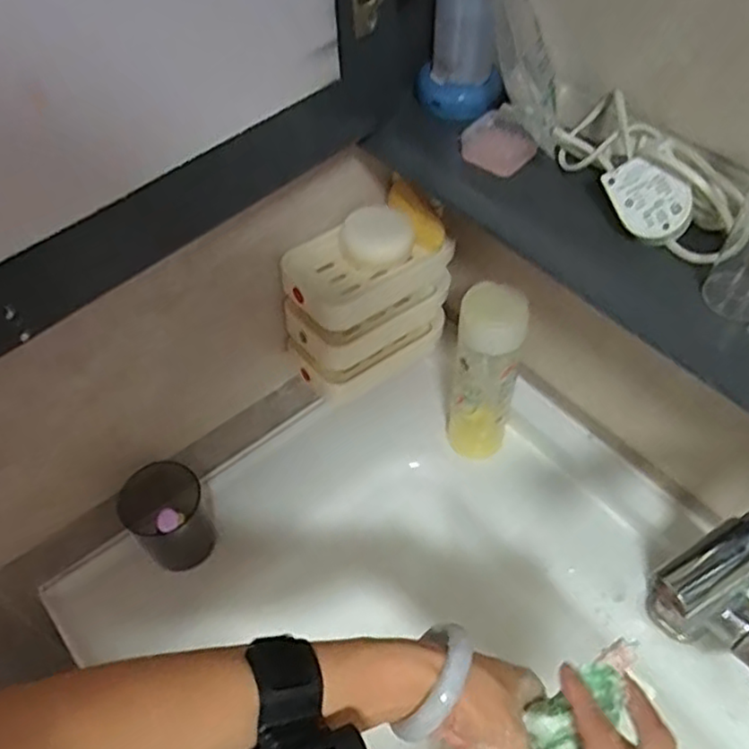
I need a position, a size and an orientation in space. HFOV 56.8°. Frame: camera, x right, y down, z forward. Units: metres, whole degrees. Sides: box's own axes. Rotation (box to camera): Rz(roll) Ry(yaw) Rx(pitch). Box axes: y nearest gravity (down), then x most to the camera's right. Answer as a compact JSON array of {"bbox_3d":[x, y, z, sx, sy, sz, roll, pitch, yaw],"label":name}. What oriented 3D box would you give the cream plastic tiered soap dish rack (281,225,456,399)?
[{"bbox_3d":[-0.009,-0.064,0.644,0.148,0.140,0.082,-30,57,-20],"label":"cream plastic tiered soap dish rack"}]

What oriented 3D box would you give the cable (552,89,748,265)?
[{"bbox_3d":[0.172,-0.128,0.444,0.066,0.040,0.159,-24,55,-16],"label":"cable"}]

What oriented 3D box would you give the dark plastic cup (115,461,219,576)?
[{"bbox_3d":[-0.188,0.132,0.633,0.071,0.080,0.065,-1,52,1],"label":"dark plastic cup"}]

